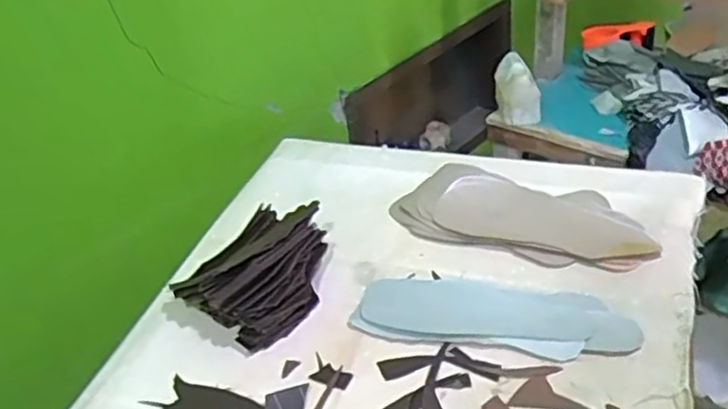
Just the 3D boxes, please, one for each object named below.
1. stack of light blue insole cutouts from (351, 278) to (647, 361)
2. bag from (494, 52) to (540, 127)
[{"bbox_3d":[0.142,0.120,0.771,0.299,0.009,0.102,4,36,15],"label":"stack of light blue insole cutouts"},{"bbox_3d":[0.292,-0.211,1.316,0.093,0.112,0.099,5,38,19],"label":"bag"}]

